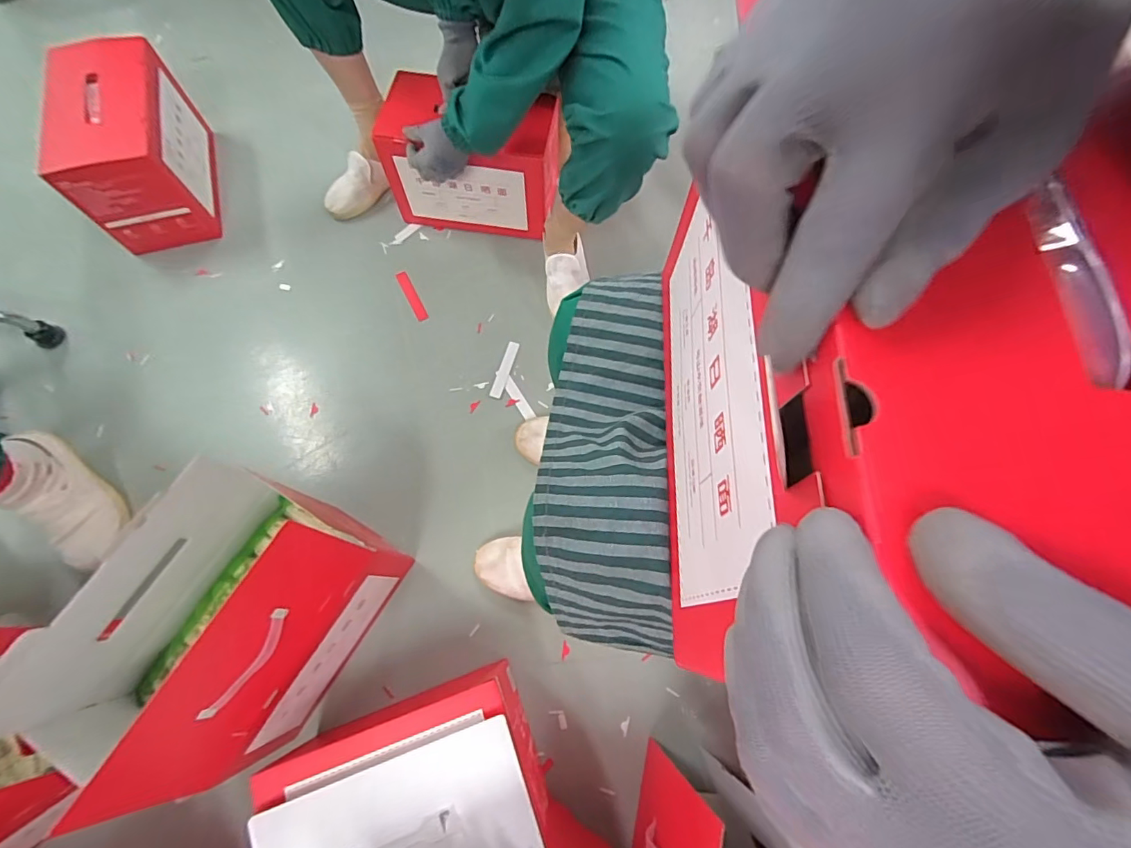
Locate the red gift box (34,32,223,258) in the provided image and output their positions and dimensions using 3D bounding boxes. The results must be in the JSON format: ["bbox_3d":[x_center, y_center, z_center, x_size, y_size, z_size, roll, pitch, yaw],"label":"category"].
[{"bbox_3d":[-0.824,-0.540,0.958,0.184,0.207,0.317,-17,72,-8],"label":"red gift box"}]

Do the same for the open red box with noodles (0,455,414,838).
[{"bbox_3d":[-0.391,0.246,0.598,0.180,0.320,0.299,30,72,8],"label":"open red box with noodles"}]

